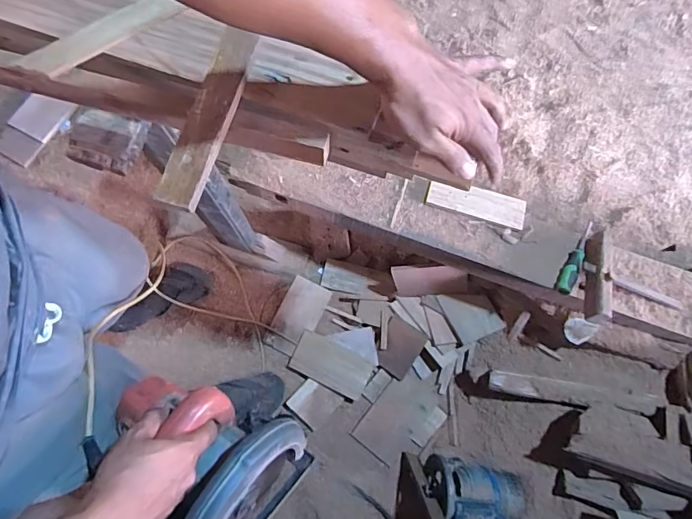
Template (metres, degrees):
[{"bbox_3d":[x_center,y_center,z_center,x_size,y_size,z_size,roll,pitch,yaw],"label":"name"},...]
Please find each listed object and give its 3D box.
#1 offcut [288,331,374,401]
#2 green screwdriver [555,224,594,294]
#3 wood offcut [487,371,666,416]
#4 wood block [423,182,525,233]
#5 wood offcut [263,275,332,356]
[{"bbox_3d":[-0.041,0.276,1.191,0.206,0.016,0.104,23,78,15],"label":"offcut"},{"bbox_3d":[0.485,-0.008,0.962,0.030,0.026,0.179,27,76,7],"label":"green screwdriver"},{"bbox_3d":[0.498,0.294,1.013,0.341,0.020,0.047,4,73,19],"label":"wood offcut"},{"bbox_3d":[0.285,-0.126,1.003,0.212,0.017,0.073,18,75,4],"label":"wood block"},{"bbox_3d":[-0.133,0.159,1.260,0.112,0.012,0.207,26,76,6],"label":"wood offcut"}]

